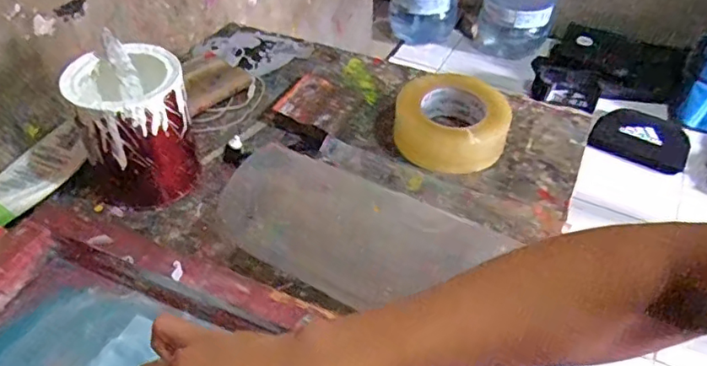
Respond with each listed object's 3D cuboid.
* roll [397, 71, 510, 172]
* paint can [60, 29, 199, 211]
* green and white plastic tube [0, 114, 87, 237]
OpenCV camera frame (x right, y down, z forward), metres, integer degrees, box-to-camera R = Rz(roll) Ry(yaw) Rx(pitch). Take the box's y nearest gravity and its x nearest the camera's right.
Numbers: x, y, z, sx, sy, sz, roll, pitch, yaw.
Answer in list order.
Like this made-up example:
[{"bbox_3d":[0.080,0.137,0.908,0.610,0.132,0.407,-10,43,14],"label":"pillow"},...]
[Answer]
[{"bbox_3d":[0.118,-0.071,0.673,0.130,0.055,0.119,21,49,19],"label":"roll"},{"bbox_3d":[-0.226,-0.057,0.591,0.107,0.145,0.107,0,45,0],"label":"paint can"},{"bbox_3d":[-0.349,-0.008,0.603,0.072,0.026,0.174,11,46,10],"label":"green and white plastic tube"}]

